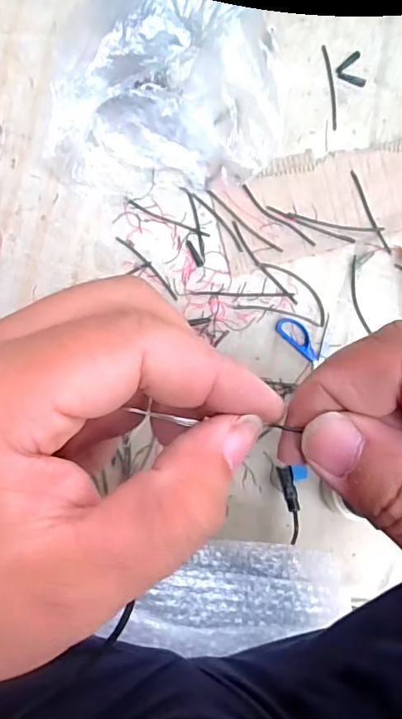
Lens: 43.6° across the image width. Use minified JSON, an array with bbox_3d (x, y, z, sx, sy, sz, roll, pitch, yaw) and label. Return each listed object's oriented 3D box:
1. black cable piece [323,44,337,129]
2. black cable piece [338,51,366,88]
[{"bbox_3d":[0.181,-0.377,0.694,0.008,0.004,0.115,-8,94,-6],"label":"black cable piece"},{"bbox_3d":[0.206,-0.400,0.691,0.036,0.015,0.049,-7,94,-6],"label":"black cable piece"}]

